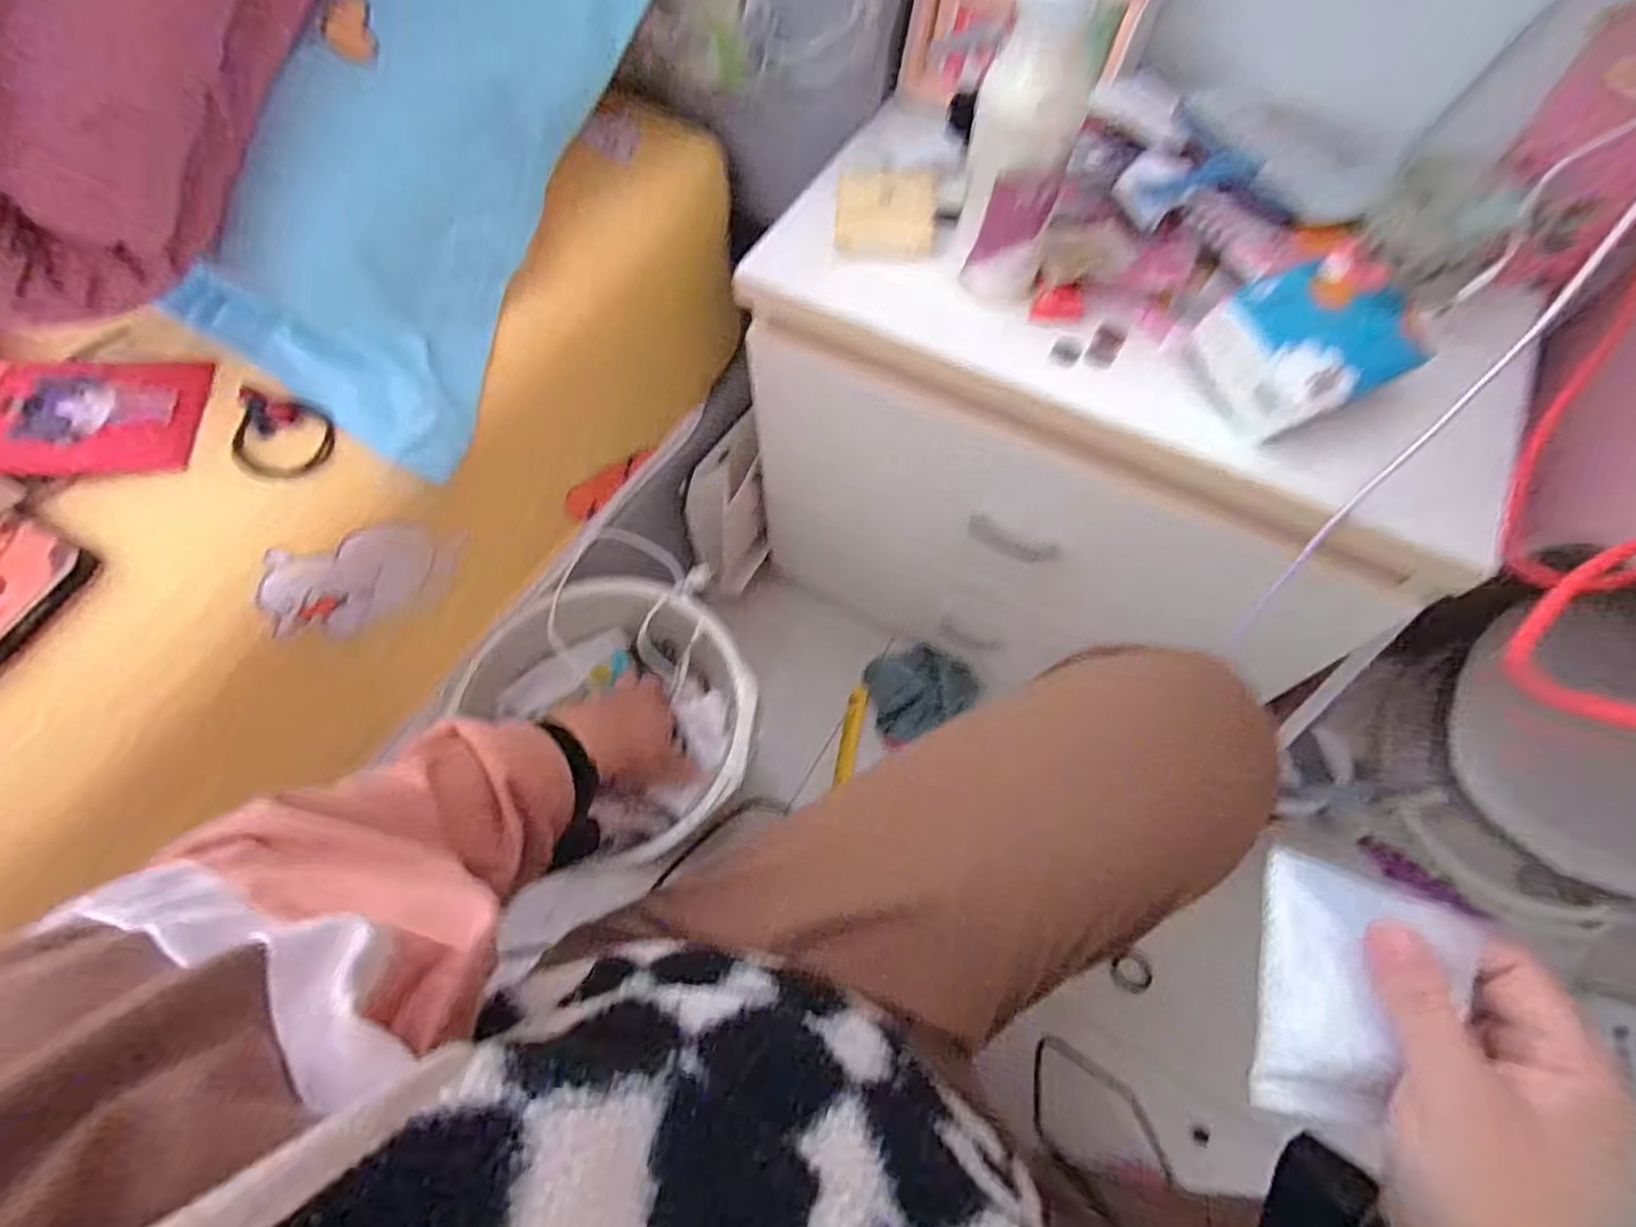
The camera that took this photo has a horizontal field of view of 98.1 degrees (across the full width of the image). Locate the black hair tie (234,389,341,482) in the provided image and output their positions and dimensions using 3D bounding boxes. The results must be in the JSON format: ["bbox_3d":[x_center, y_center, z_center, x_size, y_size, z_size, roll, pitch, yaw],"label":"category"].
[{"bbox_3d":[-0.331,-0.108,0.437,0.060,0.005,0.053,13,76,-6],"label":"black hair tie"}]

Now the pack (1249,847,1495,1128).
[{"bbox_3d":[0.208,0.151,0.277,0.066,0.009,0.094,13,77,30],"label":"pack"}]

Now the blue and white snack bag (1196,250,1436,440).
[{"bbox_3d":[0.296,-0.162,0.428,0.105,0.046,0.089,-23,66,-10],"label":"blue and white snack bag"}]

